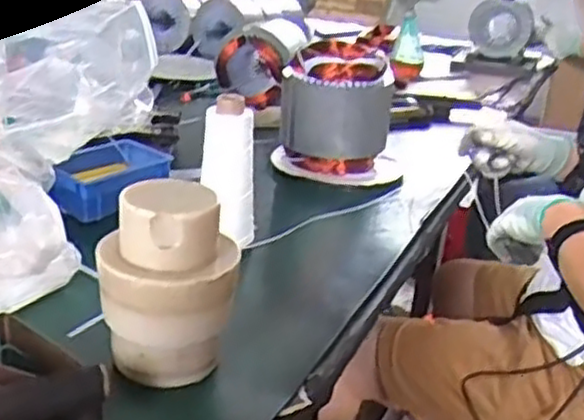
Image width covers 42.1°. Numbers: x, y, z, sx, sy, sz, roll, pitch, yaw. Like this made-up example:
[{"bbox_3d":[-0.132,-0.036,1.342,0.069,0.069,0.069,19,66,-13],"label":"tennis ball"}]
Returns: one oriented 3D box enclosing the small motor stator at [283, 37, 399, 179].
[{"bbox_3d":[0.061,-0.134,1.100,0.149,0.191,0.145,7,23,2],"label":"small motor stator"}]

